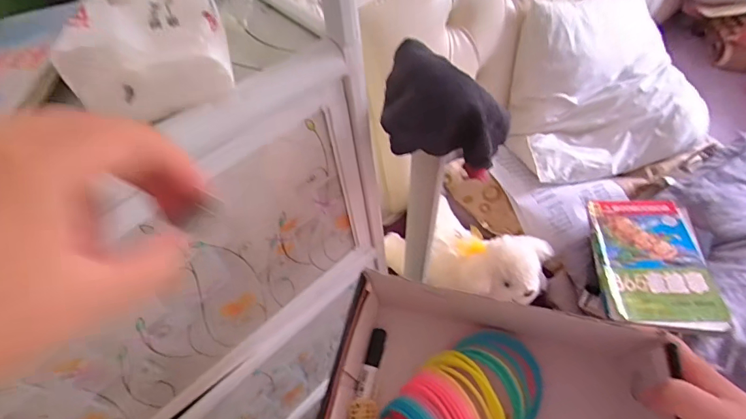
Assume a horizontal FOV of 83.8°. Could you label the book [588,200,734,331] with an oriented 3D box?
[{"bbox_3d":[0.471,0.084,0.710,0.165,0.030,0.242,0,54,4],"label":"book"}]

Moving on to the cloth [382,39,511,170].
[{"bbox_3d":[0.068,-0.100,0.390,0.122,0.073,0.111,-1,54,4],"label":"cloth"}]

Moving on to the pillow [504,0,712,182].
[{"bbox_3d":[0.502,-0.306,0.894,0.416,0.230,0.415,-10,53,-3],"label":"pillow"}]

